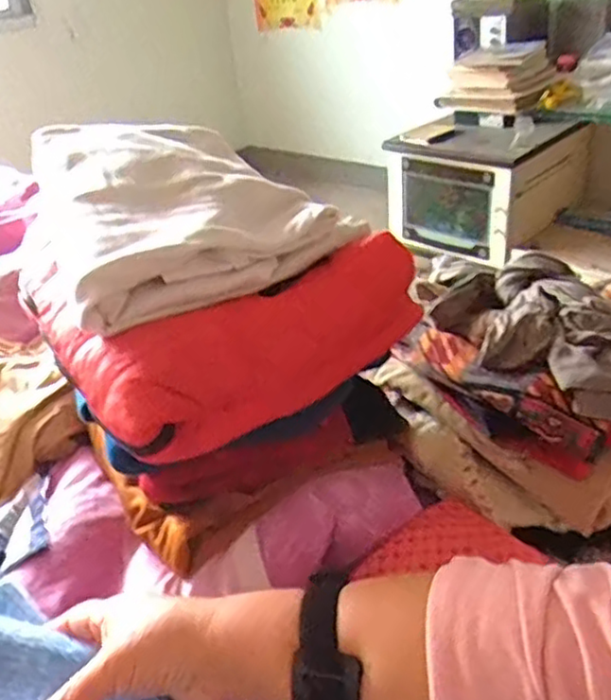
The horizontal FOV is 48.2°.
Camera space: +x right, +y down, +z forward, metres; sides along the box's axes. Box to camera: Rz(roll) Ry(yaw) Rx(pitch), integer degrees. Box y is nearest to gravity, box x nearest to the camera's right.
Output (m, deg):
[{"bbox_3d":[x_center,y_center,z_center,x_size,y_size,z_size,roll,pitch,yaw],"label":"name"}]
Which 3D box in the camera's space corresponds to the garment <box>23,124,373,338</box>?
[{"bbox_3d":[-0.101,-0.114,0.530,0.220,0.084,0.241,-18,33,-17],"label":"garment"}]

